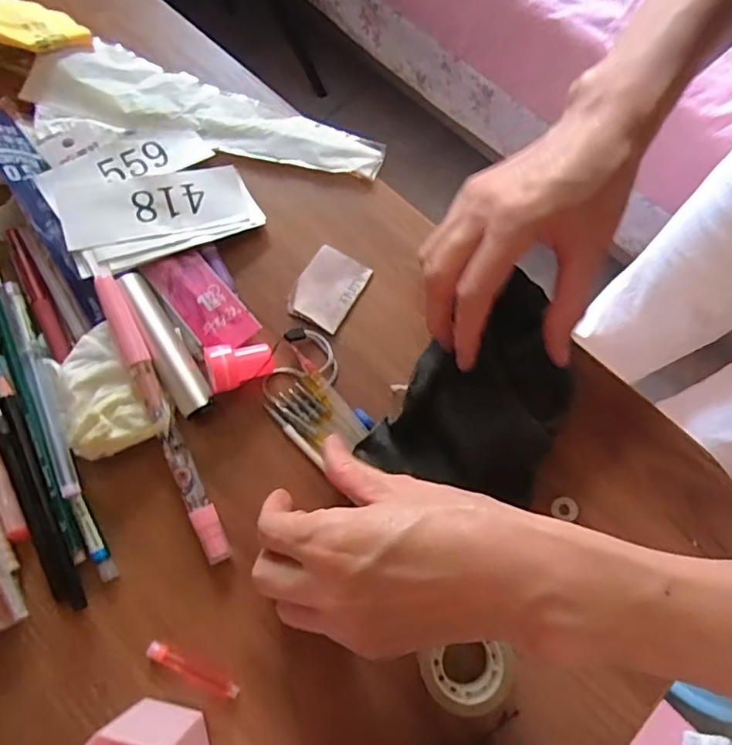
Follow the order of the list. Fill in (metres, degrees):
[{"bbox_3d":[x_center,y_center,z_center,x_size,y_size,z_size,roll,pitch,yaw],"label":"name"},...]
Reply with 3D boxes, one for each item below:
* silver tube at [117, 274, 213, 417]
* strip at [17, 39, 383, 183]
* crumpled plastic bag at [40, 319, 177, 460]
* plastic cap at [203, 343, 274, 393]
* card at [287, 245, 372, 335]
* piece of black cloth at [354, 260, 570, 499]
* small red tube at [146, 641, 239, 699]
[{"bbox_3d":[-0.117,-0.015,0.323,0.019,0.025,0.094,-30,77,-8],"label":"silver tube"},{"bbox_3d":[-0.109,-0.178,0.375,0.243,0.008,0.063,20,75,5],"label":"strip"},{"bbox_3d":[-0.151,0.014,0.313,0.052,0.027,0.074,-36,78,-10],"label":"crumpled plastic bag"},{"bbox_3d":[-0.073,-0.004,0.321,0.037,0.022,0.024,-17,75,-5],"label":"plastic cap"},{"bbox_3d":[-0.024,-0.054,0.346,0.039,0.004,0.052,31,76,7],"label":"card"},{"bbox_3d":[0.069,0.002,0.315,0.090,0.026,0.139,24,76,6],"label":"piece of black cloth"},{"bbox_3d":[-0.091,0.156,0.286,0.052,0.004,0.008,26,76,6],"label":"small red tube"}]

